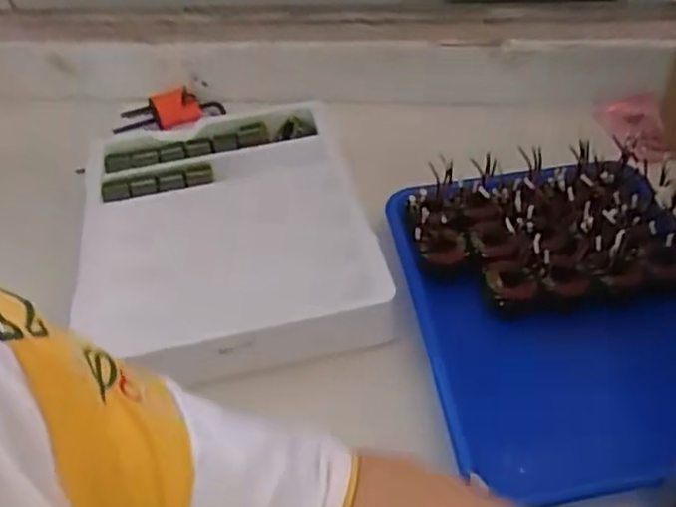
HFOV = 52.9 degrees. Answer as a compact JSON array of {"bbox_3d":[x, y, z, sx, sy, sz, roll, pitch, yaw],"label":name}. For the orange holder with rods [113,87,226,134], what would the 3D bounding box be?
[{"bbox_3d":[-0.203,-0.169,0.826,0.124,0.029,0.059,-6,43,0],"label":"orange holder with rods"}]

